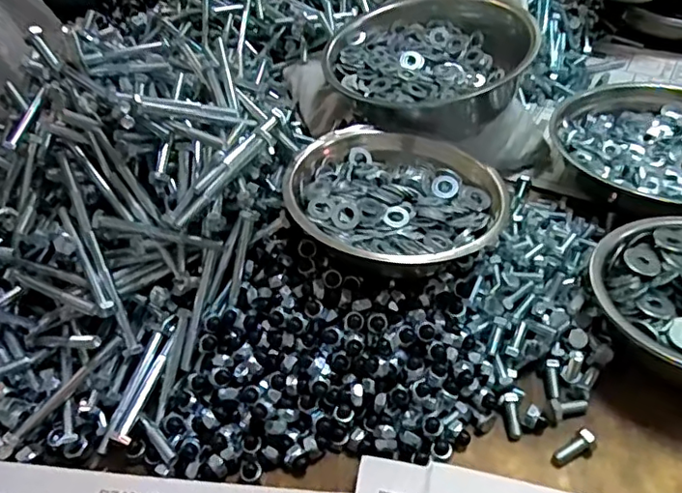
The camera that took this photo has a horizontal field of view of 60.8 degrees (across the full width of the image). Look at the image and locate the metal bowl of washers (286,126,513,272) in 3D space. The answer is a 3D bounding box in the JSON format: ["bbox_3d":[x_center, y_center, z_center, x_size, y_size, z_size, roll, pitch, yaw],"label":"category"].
[{"bbox_3d":[0.048,-0.045,0.499,0.181,0.047,0.179,-1,44,1],"label":"metal bowl of washers"}]

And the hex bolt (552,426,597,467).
[{"bbox_3d":[0.171,0.146,0.424,0.039,0.013,0.013,-20,46,-18],"label":"hex bolt"}]

